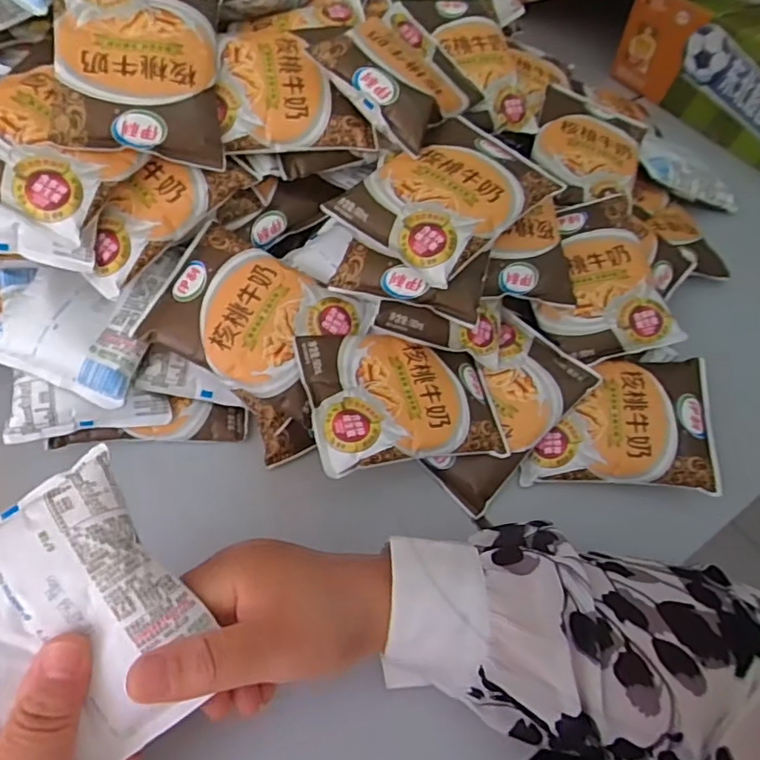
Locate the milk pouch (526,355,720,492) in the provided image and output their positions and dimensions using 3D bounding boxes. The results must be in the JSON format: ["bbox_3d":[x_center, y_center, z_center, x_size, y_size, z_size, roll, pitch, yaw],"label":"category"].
[{"bbox_3d":[0.166,0.027,0.414,0.123,0.023,0.093,1,72,11],"label":"milk pouch"}]

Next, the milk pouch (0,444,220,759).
[{"bbox_3d":[-0.129,0.105,0.255,0.087,0.025,0.118,-36,93,-21],"label":"milk pouch"}]

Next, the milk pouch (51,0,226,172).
[{"bbox_3d":[-0.148,-0.201,0.369,0.096,0.021,0.125,1,80,-21],"label":"milk pouch"}]

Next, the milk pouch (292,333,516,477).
[{"bbox_3d":[0.015,0.011,0.392,0.124,0.034,0.091,-11,57,-11],"label":"milk pouch"}]

